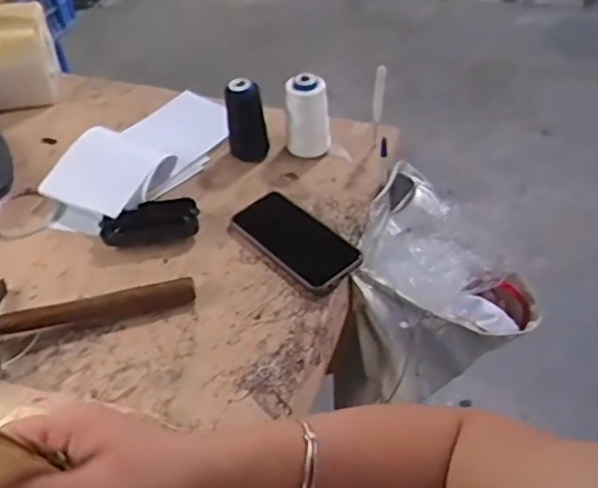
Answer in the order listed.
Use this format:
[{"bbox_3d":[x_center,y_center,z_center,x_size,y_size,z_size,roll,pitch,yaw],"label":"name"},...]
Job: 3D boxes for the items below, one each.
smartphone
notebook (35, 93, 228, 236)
[{"bbox_3d":[-0.005,-0.006,0.727,0.082,0.007,0.159,-35,52,-28],"label":"smartphone"},{"bbox_3d":[-0.203,-0.118,0.828,0.144,0.044,0.277,23,50,24],"label":"notebook"}]

